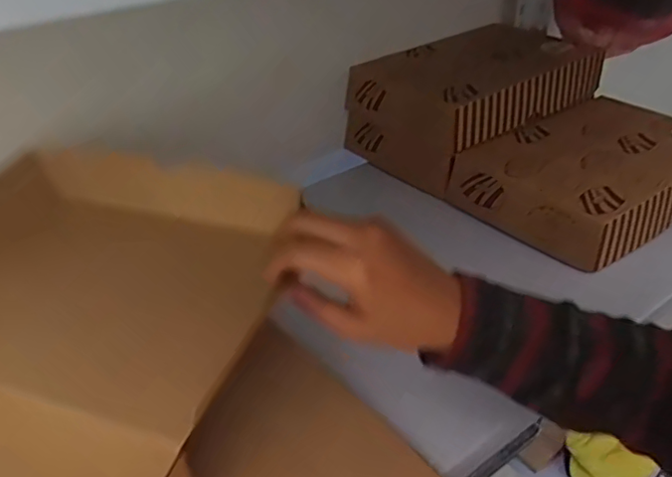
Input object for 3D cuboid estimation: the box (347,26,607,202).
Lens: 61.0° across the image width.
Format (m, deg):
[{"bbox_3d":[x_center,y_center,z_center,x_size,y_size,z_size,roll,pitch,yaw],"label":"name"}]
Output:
[{"bbox_3d":[0.176,-0.179,0.735,0.270,0.122,0.191,-21,39,-26],"label":"box"}]

